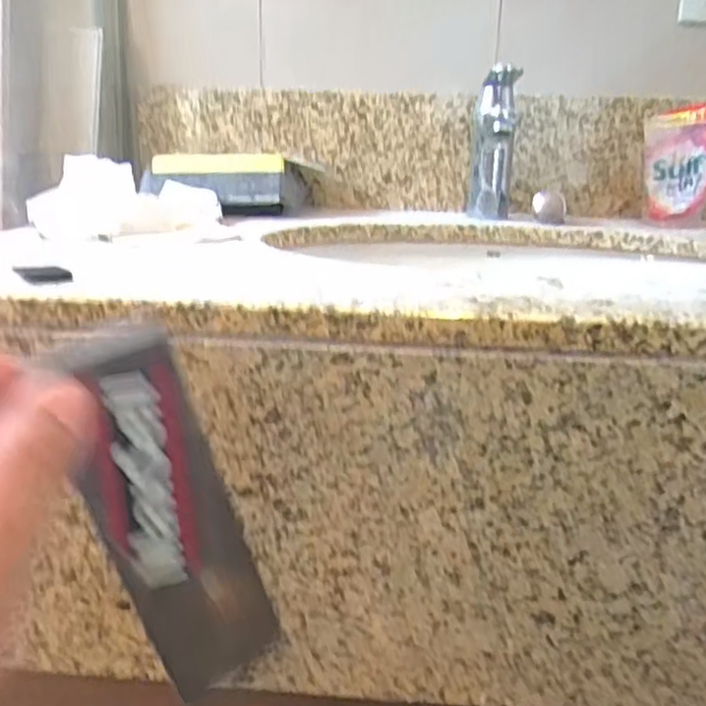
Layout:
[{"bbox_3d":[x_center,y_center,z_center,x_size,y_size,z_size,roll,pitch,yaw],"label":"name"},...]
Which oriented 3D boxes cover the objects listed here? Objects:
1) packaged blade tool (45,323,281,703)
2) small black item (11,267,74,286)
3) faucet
[{"bbox_3d":[-0.060,0.054,0.228,0.040,0.129,0.004,-26,21,-24],"label":"packaged blade tool"},{"bbox_3d":[-0.186,-0.047,0.420,0.029,0.006,0.028,-8,19,-29],"label":"small black item"},{"bbox_3d":[0.160,-0.229,0.798,0.045,0.175,0.142,4,17,9],"label":"faucet"}]

